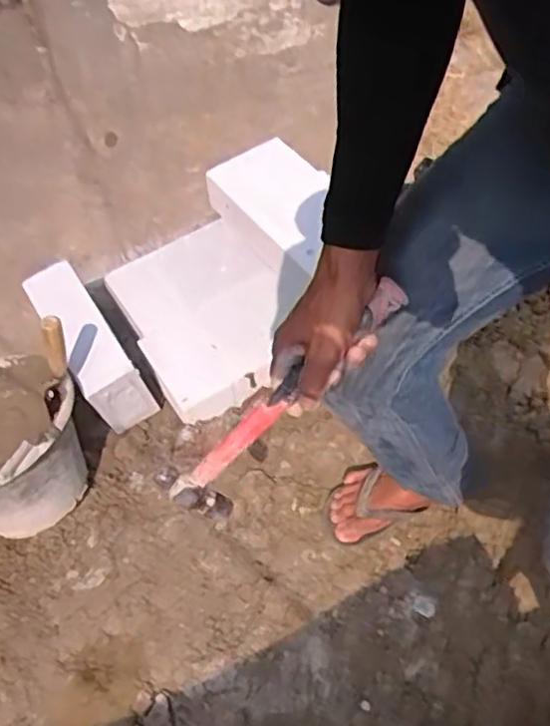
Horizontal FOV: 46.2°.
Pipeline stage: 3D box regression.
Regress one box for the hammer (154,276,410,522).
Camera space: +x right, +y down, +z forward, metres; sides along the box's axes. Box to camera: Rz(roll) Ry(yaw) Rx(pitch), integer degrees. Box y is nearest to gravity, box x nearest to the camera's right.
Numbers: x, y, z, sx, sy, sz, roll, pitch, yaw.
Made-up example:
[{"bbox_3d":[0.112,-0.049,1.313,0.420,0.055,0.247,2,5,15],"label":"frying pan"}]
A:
[{"bbox_3d":[0.011,0.040,0.596,0.296,0.076,0.043,-45,58,19],"label":"hammer"}]

